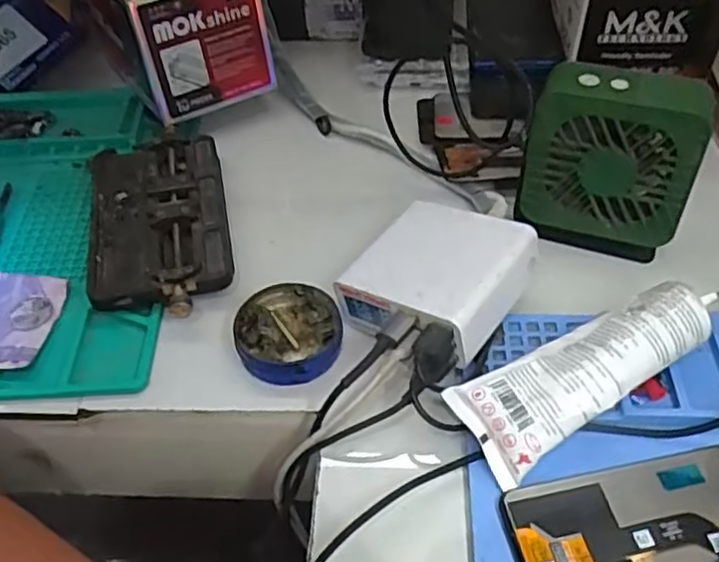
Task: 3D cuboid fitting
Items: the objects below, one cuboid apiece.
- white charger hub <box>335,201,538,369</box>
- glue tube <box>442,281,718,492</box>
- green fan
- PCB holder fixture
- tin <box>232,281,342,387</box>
[{"bbox_3d":[0.043,-0.001,0.401,0.084,0.033,0.098,20,52,37],"label":"white charger hub"},{"bbox_3d":[0.116,0.044,0.357,0.137,0.027,0.048,-29,56,-16],"label":"glue tube"},{"bbox_3d":[0.150,-0.071,0.423,0.096,0.104,0.052,13,54,15],"label":"green fan"},{"bbox_3d":[-0.136,-0.045,0.469,0.091,0.031,0.172,-17,53,-7],"label":"PCB holder fixture"},{"bbox_3d":[-0.041,0.032,0.409,0.060,0.023,0.060,-3,53,4],"label":"tin"}]

